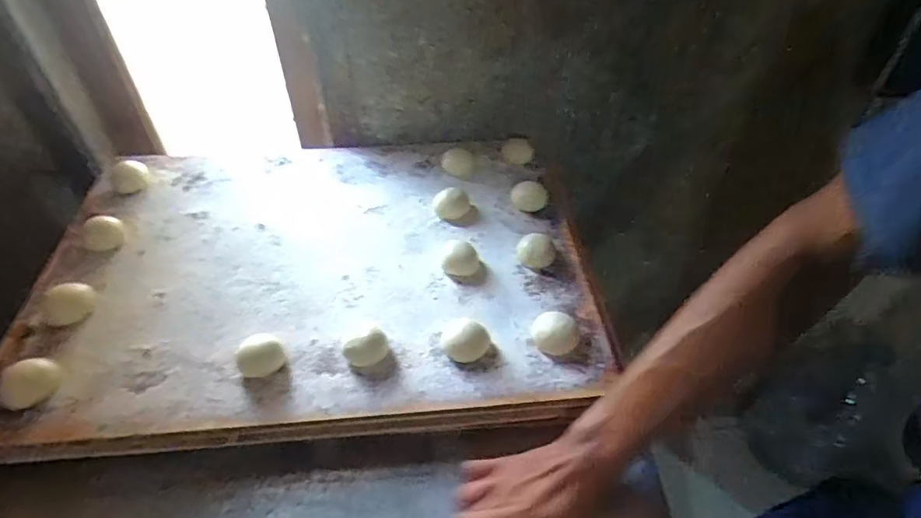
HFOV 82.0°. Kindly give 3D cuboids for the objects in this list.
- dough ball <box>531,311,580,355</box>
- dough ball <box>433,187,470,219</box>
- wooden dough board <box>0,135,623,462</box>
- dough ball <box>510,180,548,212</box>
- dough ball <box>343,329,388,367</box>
[{"bbox_3d":[0.092,0.071,0.514,0.045,0.030,0.038,12,50,11],"label":"dough ball"},{"bbox_3d":[-0.011,-0.069,0.641,0.041,0.031,0.033,-7,49,-5],"label":"dough ball"},{"bbox_3d":[-0.161,-0.008,0.607,0.605,0.037,0.431,-4,49,-3],"label":"wooden dough board"},{"bbox_3d":[0.086,-0.077,0.658,0.043,0.029,0.035,9,49,9],"label":"dough ball"},{"bbox_3d":[-0.088,0.087,0.499,0.040,0.022,0.026,-20,51,-16],"label":"dough ball"}]

